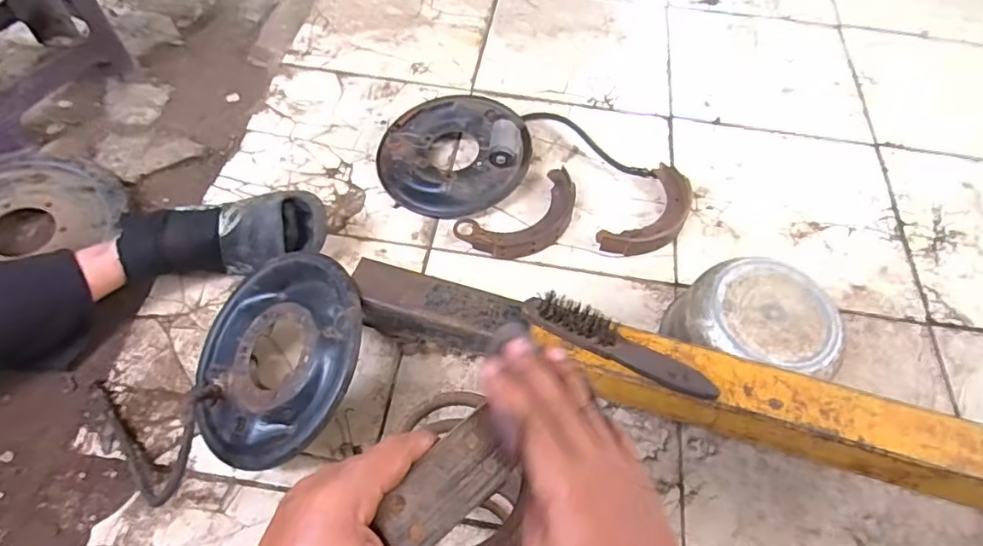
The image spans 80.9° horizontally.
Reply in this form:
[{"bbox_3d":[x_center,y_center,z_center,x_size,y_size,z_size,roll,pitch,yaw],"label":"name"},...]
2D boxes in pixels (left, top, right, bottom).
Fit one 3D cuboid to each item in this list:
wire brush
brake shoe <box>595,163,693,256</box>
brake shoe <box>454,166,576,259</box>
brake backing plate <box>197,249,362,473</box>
[{"bbox_3d":[0.147,0.080,0.659,0.228,0.040,0.036,24,58,13],"label":"wire brush"},{"bbox_3d":[0.278,-0.098,0.990,0.101,0.033,0.224,35,63,19],"label":"brake shoe"},{"bbox_3d":[0.059,-0.090,0.983,0.228,0.034,0.121,-28,63,-18],"label":"brake shoe"},{"bbox_3d":[-0.270,0.096,0.739,0.259,0.031,0.277,-12,65,26],"label":"brake backing plate"}]

